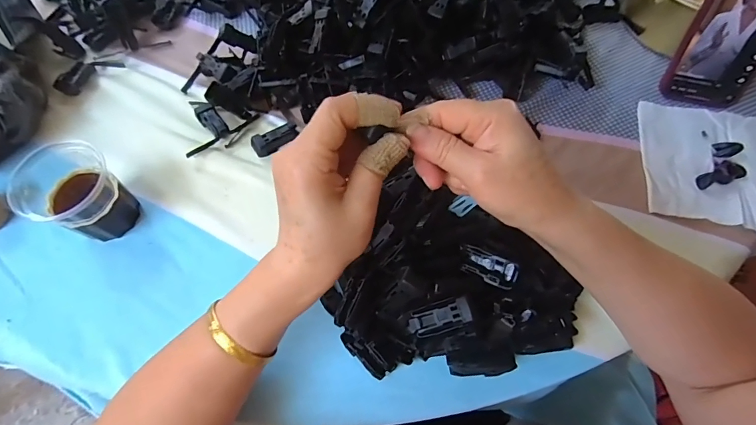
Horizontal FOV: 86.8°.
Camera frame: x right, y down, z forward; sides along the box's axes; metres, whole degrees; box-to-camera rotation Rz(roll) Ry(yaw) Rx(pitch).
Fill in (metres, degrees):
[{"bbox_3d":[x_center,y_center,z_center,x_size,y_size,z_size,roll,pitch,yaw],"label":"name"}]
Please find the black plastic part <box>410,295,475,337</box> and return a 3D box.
[{"bbox_3d":[0.044,0.075,0.285,0.045,0.007,0.021,-21,64,14],"label":"black plastic part"}]

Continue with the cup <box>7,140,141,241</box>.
[{"bbox_3d":[-0.257,-0.012,0.342,0.075,0.068,0.062,20,66,10],"label":"cup"}]

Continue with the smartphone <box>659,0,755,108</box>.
[{"bbox_3d":[0.344,-0.182,0.377,0.076,0.156,0.016,13,37,7],"label":"smartphone"}]

